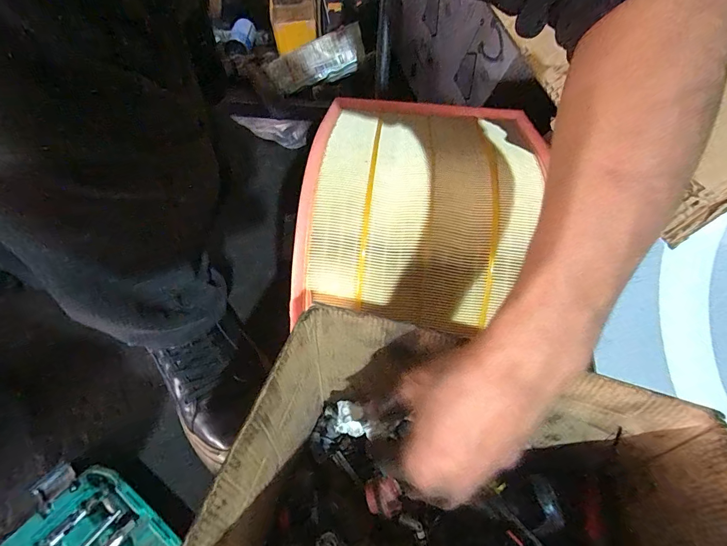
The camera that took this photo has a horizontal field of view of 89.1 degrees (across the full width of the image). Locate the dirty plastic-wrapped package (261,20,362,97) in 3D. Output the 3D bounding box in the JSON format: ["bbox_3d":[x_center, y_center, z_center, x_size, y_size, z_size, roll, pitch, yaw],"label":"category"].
[{"bbox_3d":[-0.087,-0.387,0.678,0.182,0.072,0.012,-21,15,-1],"label":"dirty plastic-wrapped package"}]

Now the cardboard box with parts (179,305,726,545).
[{"bbox_3d":[0.068,0.178,0.267,0.297,0.171,0.184,12,48,10],"label":"cardboard box with parts"}]

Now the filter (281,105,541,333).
[{"bbox_3d":[0.060,-0.087,0.404,0.223,0.101,0.273,6,47,5],"label":"filter"}]

